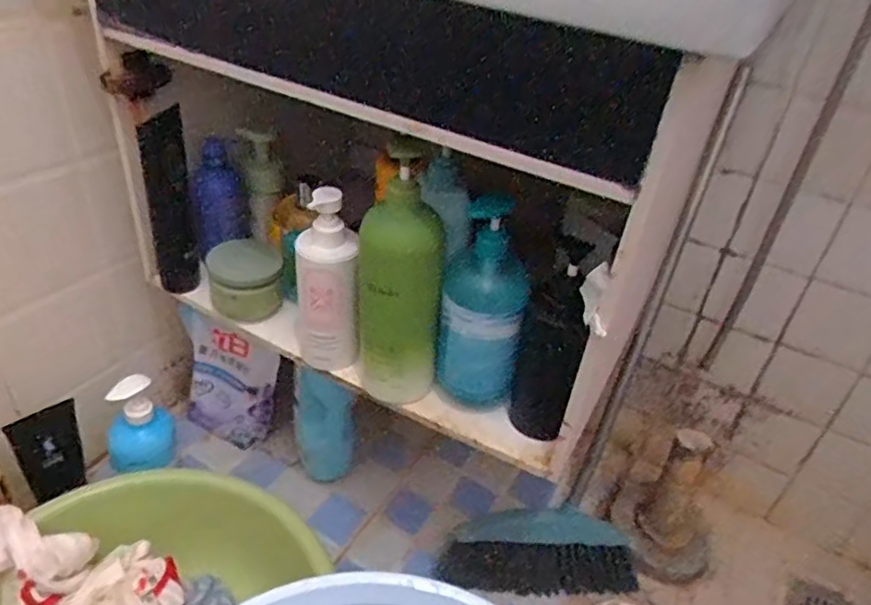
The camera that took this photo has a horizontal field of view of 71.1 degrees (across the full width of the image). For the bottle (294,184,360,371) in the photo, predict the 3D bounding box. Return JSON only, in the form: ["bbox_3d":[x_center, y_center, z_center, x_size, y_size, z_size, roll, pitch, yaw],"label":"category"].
[{"bbox_3d":[-0.111,-0.017,0.616,0.059,0.191,0.065,-2,37,-12],"label":"bottle"}]

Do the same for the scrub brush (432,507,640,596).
[{"bbox_3d":[0.144,0.347,0.843,0.275,0.064,0.096,4,36,-3],"label":"scrub brush"}]

